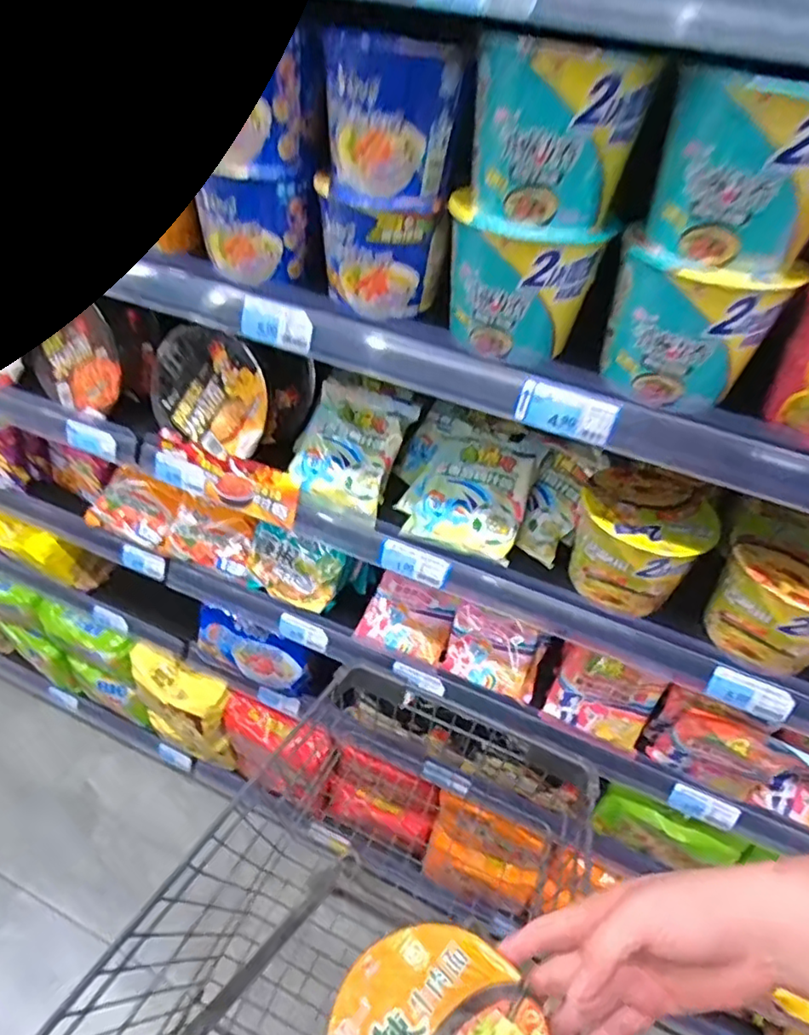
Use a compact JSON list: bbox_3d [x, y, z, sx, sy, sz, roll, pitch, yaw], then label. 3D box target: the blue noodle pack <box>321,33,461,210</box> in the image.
[{"bbox_3d":[-0.012,-0.309,0.489,0.099,0.112,0.044,3,42,-6],"label":"blue noodle pack"}]

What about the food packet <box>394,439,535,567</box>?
[{"bbox_3d":[0.072,-0.027,0.739,0.139,0.035,0.139,14,73,16],"label":"food packet"}]

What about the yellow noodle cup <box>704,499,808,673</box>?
[{"bbox_3d":[0.383,0.081,0.627,0.126,0.100,0.120,26,45,19],"label":"yellow noodle cup"}]

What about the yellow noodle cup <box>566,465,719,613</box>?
[{"bbox_3d":[0.244,0.030,0.663,0.126,0.107,0.107,27,45,20],"label":"yellow noodle cup"}]

